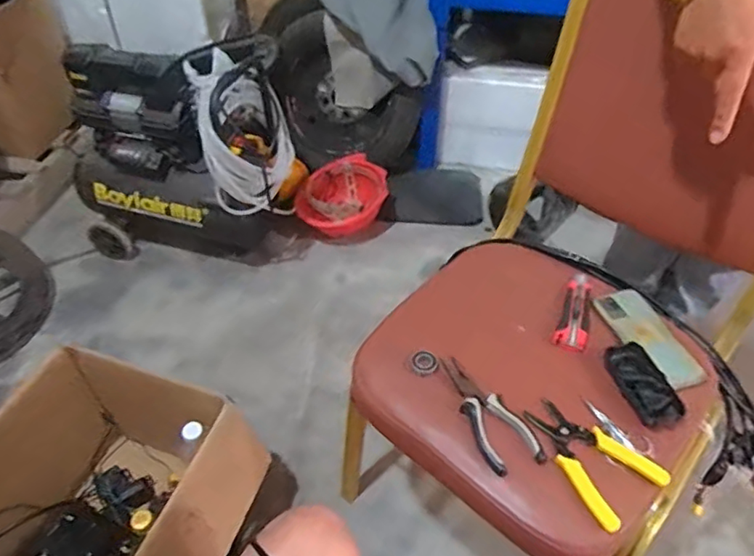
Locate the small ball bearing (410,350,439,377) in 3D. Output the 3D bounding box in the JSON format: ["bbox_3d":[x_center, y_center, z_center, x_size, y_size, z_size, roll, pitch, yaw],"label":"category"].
[{"bbox_3d":[0.060,0.108,0.729,0.035,0.012,0.031,8,50,11],"label":"small ball bearing"}]

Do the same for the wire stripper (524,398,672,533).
[{"bbox_3d":[0.234,0.195,0.643,0.095,0.021,0.145,-28,53,-23],"label":"wire stripper"}]

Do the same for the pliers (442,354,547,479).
[{"bbox_3d":[0.131,0.158,0.679,0.061,0.026,0.152,-17,50,-16],"label":"pliers"}]

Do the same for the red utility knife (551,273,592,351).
[{"bbox_3d":[0.276,0.043,0.793,0.042,0.015,0.140,19,50,16],"label":"red utility knife"}]

